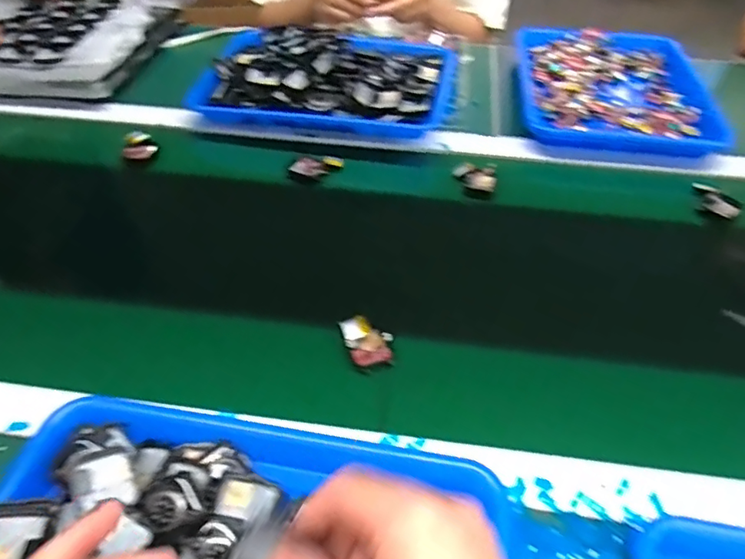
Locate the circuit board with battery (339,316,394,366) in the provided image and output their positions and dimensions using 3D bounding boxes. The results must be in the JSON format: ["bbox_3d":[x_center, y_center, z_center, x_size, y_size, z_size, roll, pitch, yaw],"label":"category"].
[{"bbox_3d":[-0.004,0.052,0.477,0.038,0.015,0.044,-17,49,-14],"label":"circuit board with battery"}]

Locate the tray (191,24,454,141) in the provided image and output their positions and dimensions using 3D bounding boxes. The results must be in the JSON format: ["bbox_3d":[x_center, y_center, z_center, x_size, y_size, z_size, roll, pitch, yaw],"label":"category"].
[{"bbox_3d":[-0.055,-0.285,0.751,0.330,0.055,0.233,7,48,7],"label":"tray"}]

